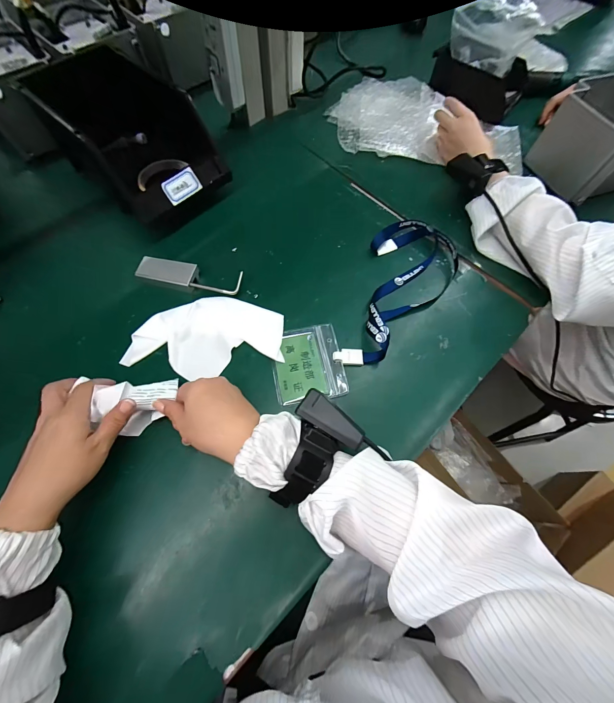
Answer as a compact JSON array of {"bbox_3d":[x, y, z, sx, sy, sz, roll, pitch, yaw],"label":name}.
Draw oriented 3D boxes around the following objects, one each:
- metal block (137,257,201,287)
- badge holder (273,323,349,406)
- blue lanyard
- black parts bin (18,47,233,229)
[{"bbox_3d":[-0.194,-0.110,0.419,0.079,0.025,0.034,13,67,3],"label":"metal block"},{"bbox_3d":[0.000,0.013,0.374,0.085,0.009,0.098,-9,67,-6],"label":"badge holder"},{"bbox_3d":[0.116,-0.088,0.409,0.123,0.032,0.259,34,69,11],"label":"blue lanyard"},{"bbox_3d":[-0.256,-0.312,0.449,0.250,0.117,0.159,40,71,13],"label":"black parts bin"}]

